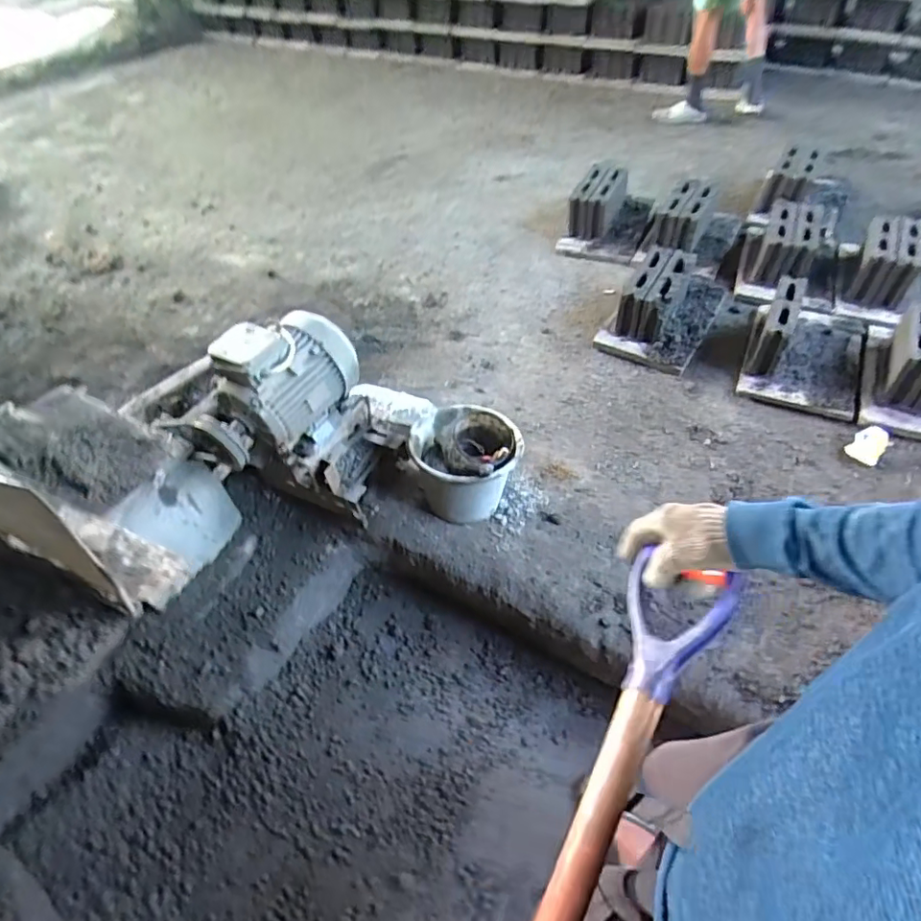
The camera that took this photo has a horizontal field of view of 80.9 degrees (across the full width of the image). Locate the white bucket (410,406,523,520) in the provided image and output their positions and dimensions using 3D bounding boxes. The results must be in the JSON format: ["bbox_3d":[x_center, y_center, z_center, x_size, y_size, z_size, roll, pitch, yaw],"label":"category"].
[{"bbox_3d":[0.012,0.005,1.333,0.246,0.216,0.247,-1,50,1],"label":"white bucket"}]

